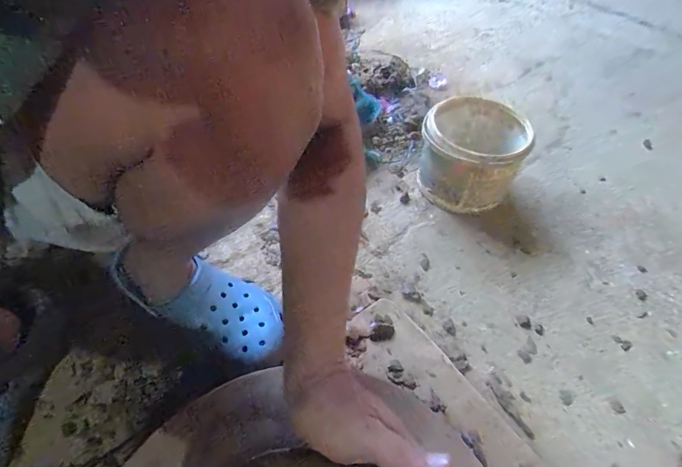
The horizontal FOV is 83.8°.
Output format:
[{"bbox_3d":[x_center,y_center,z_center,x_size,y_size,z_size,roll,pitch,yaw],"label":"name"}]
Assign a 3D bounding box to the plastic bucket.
[{"bbox_3d":[0.241,-0.154,0.717,0.172,0.145,0.186,25,57,15],"label":"plastic bucket"}]

